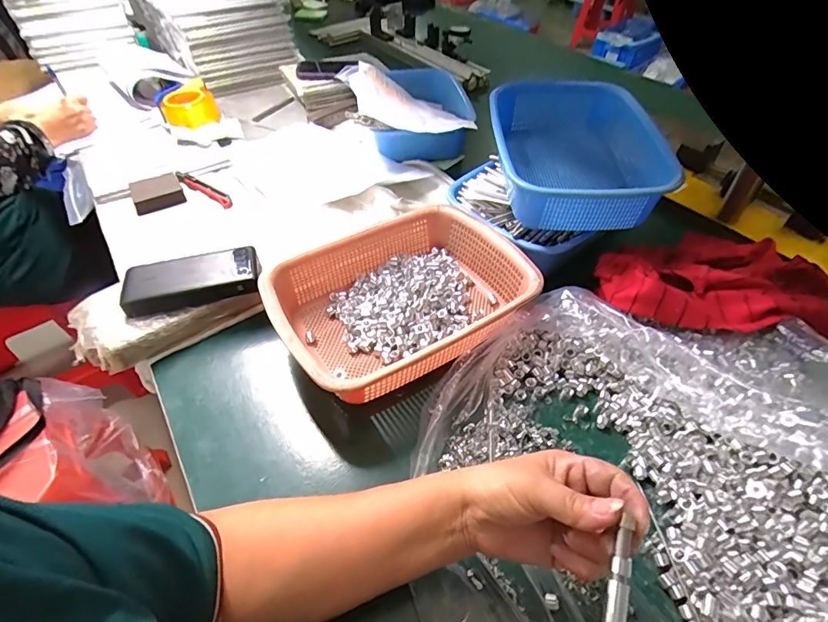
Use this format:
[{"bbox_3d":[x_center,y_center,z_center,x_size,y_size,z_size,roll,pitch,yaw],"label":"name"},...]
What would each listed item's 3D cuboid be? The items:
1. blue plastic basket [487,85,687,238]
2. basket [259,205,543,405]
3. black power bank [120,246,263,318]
[{"bbox_3d":[0.213,-0.212,0.605,0.198,0.090,0.270,0,48,1],"label":"blue plastic basket"},{"bbox_3d":[-0.013,-0.017,0.529,0.294,0.076,0.216,-24,52,-20],"label":"basket"},{"bbox_3d":[-0.268,-0.039,0.536,0.153,0.032,0.075,-14,49,-12],"label":"black power bank"}]

